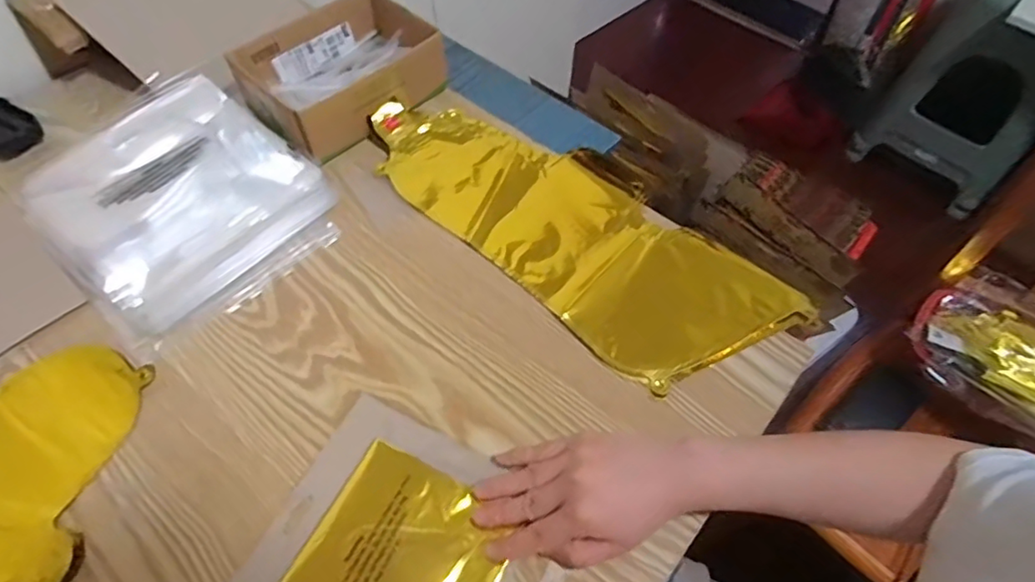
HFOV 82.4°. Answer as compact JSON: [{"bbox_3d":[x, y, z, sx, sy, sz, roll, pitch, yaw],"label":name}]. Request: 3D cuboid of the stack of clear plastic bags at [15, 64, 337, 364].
[{"bbox_3d":[-0.327,-0.095,0.564,0.291,0.029,0.219,37,63,21],"label":"stack of clear plastic bags"}]

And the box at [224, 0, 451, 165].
[{"bbox_3d":[-0.181,-0.230,0.617,0.140,0.058,0.182,39,64,21],"label":"box"}]

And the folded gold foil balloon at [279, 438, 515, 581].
[{"bbox_3d":[-0.079,0.186,0.396,0.124,0.013,0.135,24,59,13],"label":"folded gold foil balloon"}]

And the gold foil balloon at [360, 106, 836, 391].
[{"bbox_3d":[0.054,-0.069,0.576,0.416,0.043,0.193,40,64,22],"label":"gold foil balloon"}]

